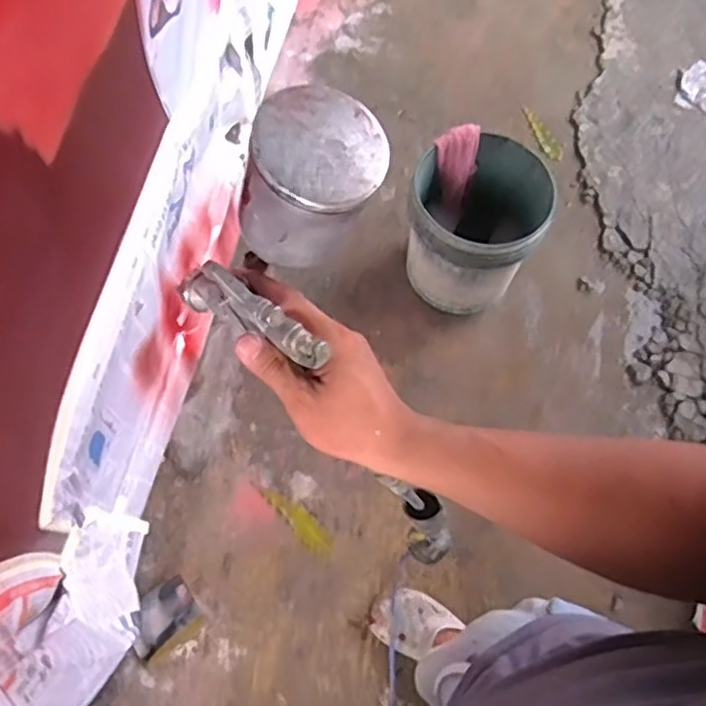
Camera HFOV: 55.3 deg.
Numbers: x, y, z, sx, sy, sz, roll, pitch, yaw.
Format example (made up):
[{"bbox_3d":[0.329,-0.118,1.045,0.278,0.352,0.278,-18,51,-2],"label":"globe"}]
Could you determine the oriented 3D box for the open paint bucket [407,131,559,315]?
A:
[{"bbox_3d":[0.268,-0.271,1.526,0.279,0.304,0.285,1,66,-1],"label":"open paint bucket"}]

